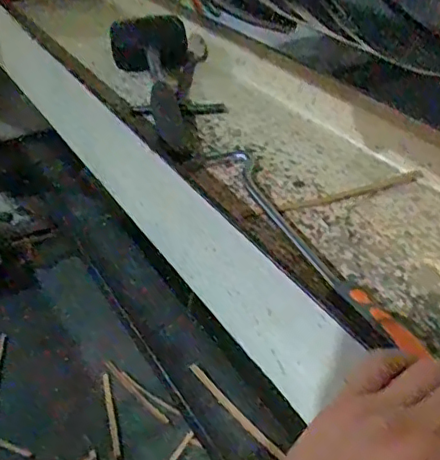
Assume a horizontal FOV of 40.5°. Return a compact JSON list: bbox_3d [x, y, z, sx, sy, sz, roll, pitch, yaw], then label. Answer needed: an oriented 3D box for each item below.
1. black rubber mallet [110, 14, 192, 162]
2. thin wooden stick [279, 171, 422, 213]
[{"bbox_3d":[-0.069,-0.165,0.660,0.086,0.061,0.262,-7,35,-5],"label":"black rubber mallet"},{"bbox_3d":[0.112,-0.033,0.511,0.127,0.005,0.011,-13,36,-13],"label":"thin wooden stick"}]

